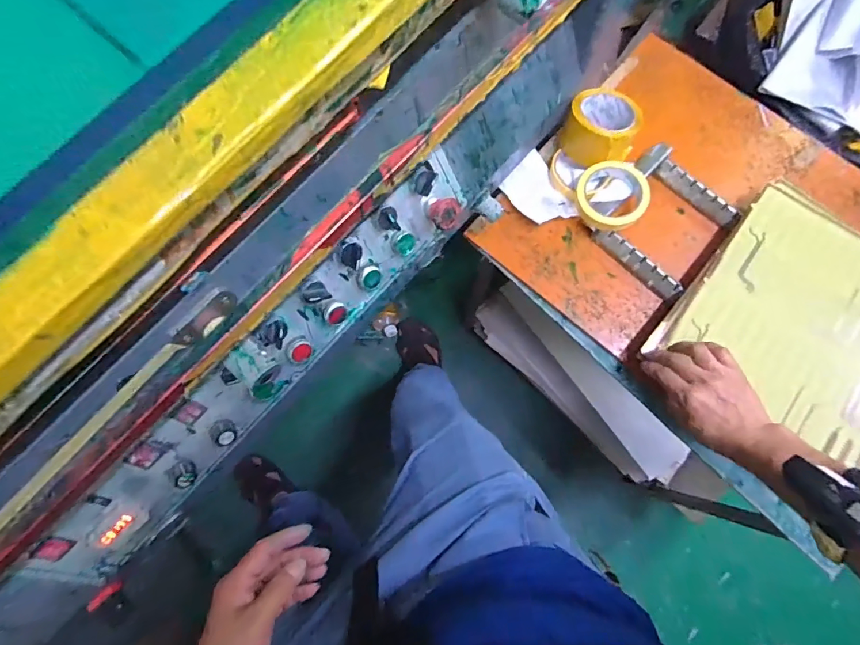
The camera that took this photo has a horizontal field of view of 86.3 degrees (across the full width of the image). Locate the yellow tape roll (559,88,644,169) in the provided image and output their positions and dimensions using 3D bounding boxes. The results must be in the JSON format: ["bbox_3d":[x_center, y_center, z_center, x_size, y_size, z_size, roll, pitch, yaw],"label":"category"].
[{"bbox_3d":[0.250,-0.285,0.668,0.099,0.063,0.108,0,78,1],"label":"yellow tape roll"}]

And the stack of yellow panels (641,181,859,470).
[{"bbox_3d":[0.568,0.028,0.590,0.443,0.026,0.302,34,80,8],"label":"stack of yellow panels"}]

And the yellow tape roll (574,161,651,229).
[{"bbox_3d":[0.259,-0.183,0.657,0.102,0.023,0.093,0,78,1],"label":"yellow tape roll"}]

